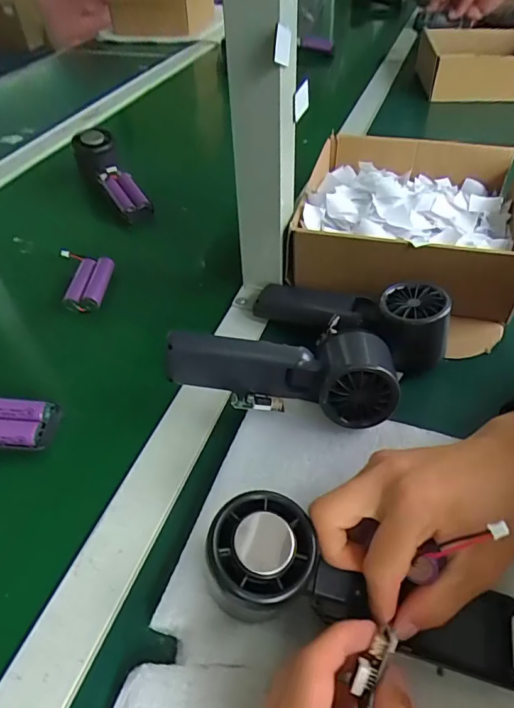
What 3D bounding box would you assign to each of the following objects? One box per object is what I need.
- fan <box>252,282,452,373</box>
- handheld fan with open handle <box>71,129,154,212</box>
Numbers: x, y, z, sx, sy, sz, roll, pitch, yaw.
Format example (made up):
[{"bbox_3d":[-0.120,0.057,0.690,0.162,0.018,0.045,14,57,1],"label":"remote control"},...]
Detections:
[{"bbox_3d":[0.075,-0.038,0.397,0.162,0.057,0.064,28,53,24],"label":"fan"},{"bbox_3d":[-0.183,-0.229,0.601,0.045,0.040,0.158,-30,67,-25],"label":"handheld fan with open handle"}]

